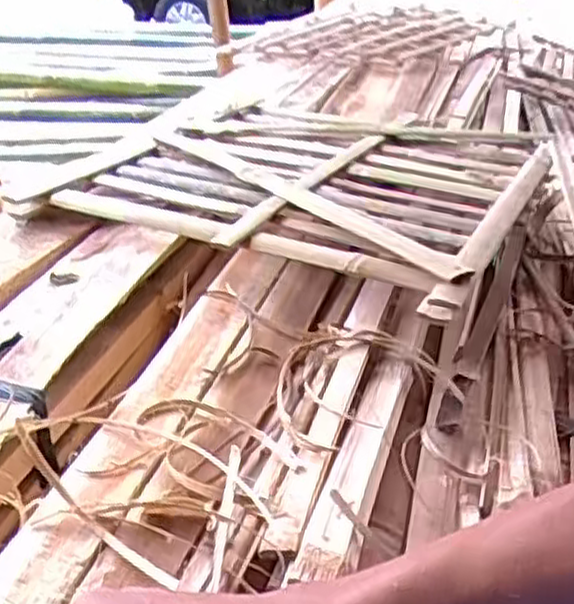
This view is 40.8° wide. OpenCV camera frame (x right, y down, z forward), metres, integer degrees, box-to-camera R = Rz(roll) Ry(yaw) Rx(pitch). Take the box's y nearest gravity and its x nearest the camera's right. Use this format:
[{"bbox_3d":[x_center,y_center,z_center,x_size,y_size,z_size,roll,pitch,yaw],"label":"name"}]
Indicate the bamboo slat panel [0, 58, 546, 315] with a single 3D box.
[{"bbox_3d":[0.021,-0.178,0.952,0.534,0.022,0.552,14,33,23],"label":"bamboo slat panel"}]

